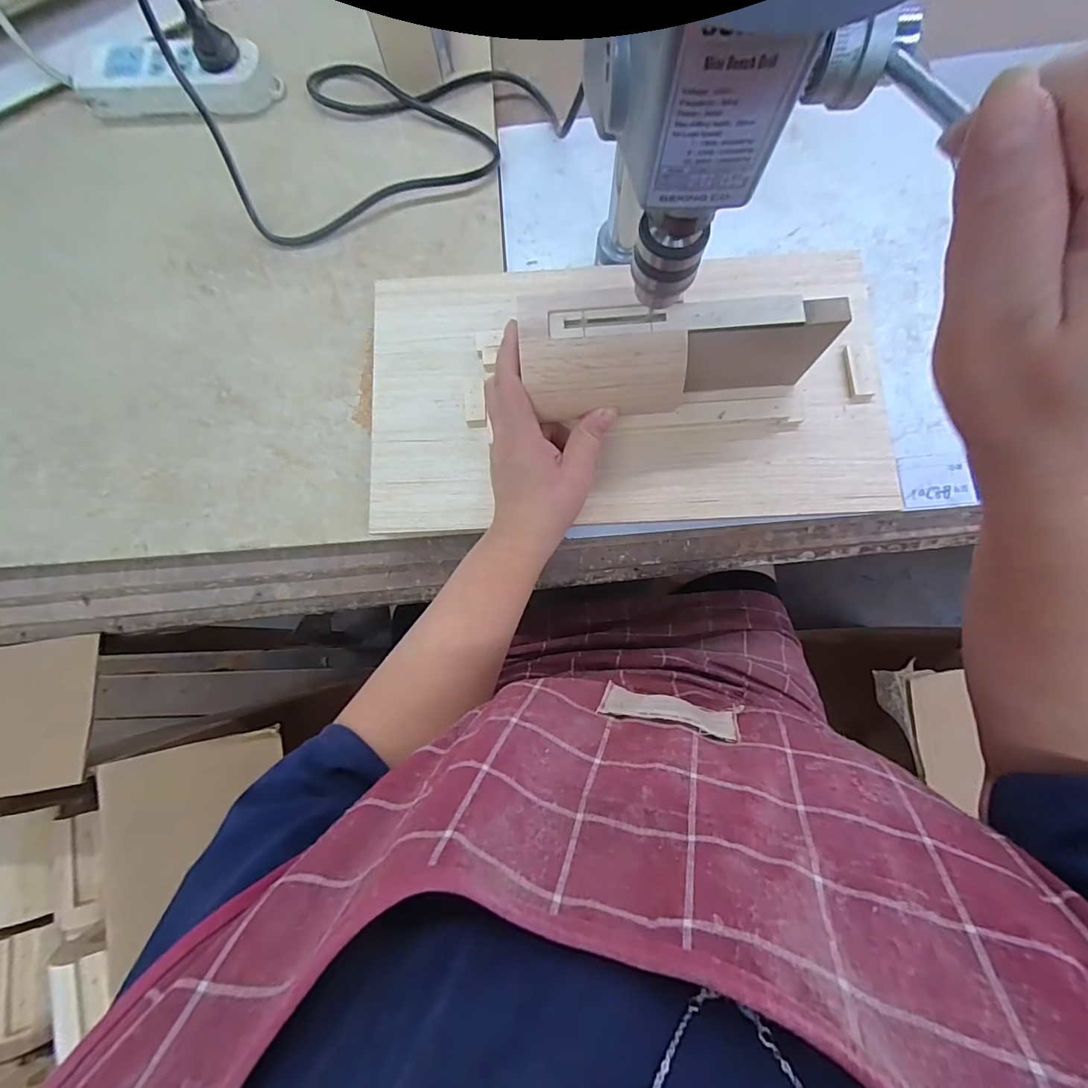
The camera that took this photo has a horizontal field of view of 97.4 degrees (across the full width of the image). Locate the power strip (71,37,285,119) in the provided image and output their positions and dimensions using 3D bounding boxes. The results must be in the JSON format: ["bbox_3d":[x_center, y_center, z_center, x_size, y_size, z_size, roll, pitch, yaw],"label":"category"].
[{"bbox_3d":[-0.339,-0.422,0.439,0.171,0.030,0.068,2,82,2],"label":"power strip"}]

